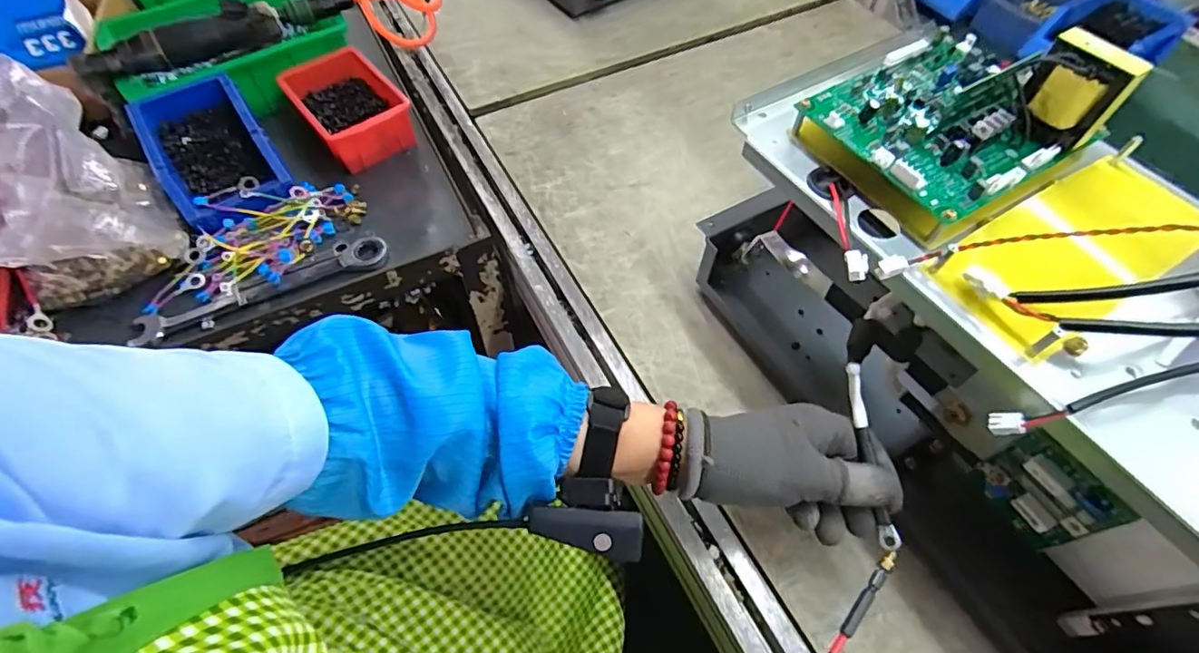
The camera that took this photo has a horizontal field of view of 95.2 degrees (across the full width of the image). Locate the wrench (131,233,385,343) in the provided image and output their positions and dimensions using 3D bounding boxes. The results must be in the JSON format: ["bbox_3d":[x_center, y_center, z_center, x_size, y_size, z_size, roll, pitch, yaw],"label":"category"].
[{"bbox_3d":[-0.317,-0.039,0.514,0.231,0.010,0.037,-22,60,-13],"label":"wrench"}]

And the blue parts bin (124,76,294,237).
[{"bbox_3d":[-0.394,-0.178,0.559,0.099,0.067,0.168,-32,63,-19],"label":"blue parts bin"}]

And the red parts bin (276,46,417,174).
[{"bbox_3d":[-0.280,-0.242,0.623,0.101,0.060,0.149,-35,64,-20],"label":"red parts bin"}]

